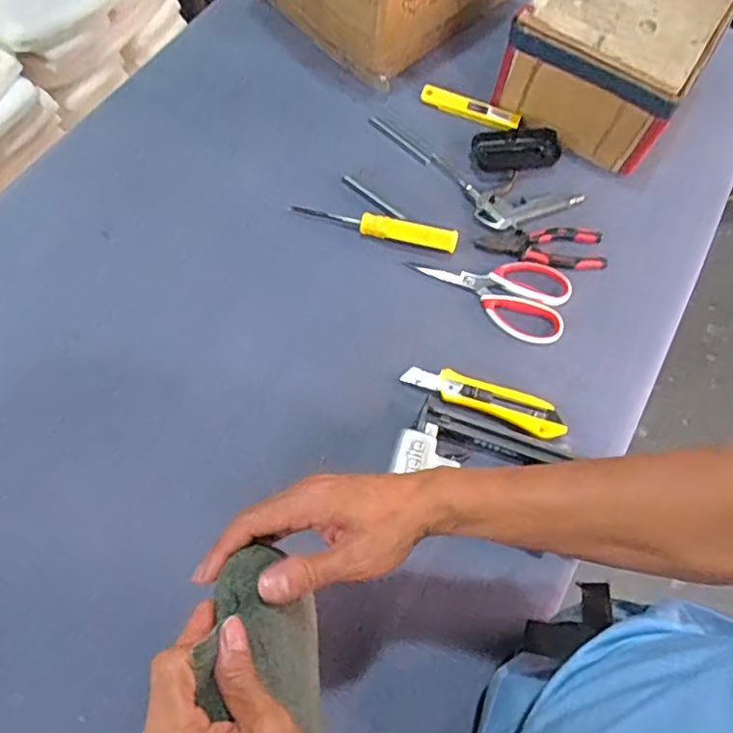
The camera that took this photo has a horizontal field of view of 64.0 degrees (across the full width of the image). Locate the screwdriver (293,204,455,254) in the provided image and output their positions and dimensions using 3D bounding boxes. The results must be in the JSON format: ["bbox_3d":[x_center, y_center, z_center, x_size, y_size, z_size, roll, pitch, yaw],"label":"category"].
[{"bbox_3d":[0.008,-0.169,0.688,0.197,0.030,0.024,14,66,2],"label":"screwdriver"}]

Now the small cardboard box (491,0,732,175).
[{"bbox_3d":[0.310,-0.400,0.747,0.212,0.118,0.211,31,70,10],"label":"small cardboard box"}]

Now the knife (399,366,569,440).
[{"bbox_3d":[0.126,0.033,0.628,0.171,0.024,0.036,21,67,5],"label":"knife"}]

